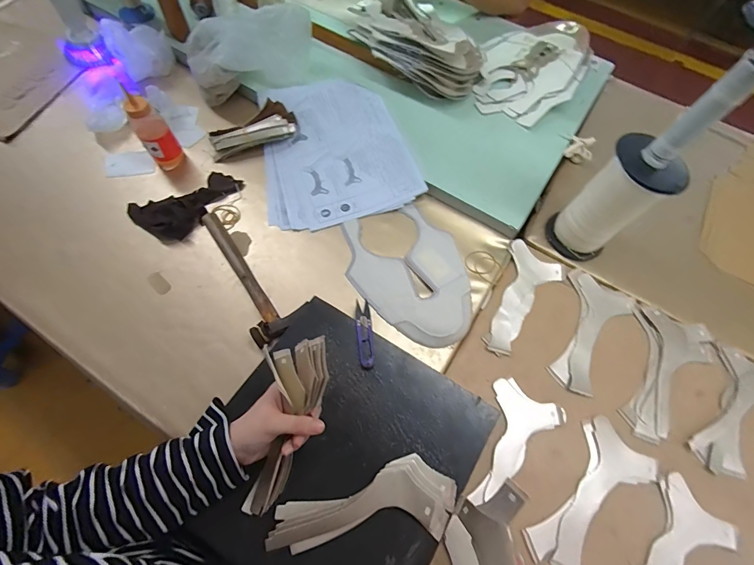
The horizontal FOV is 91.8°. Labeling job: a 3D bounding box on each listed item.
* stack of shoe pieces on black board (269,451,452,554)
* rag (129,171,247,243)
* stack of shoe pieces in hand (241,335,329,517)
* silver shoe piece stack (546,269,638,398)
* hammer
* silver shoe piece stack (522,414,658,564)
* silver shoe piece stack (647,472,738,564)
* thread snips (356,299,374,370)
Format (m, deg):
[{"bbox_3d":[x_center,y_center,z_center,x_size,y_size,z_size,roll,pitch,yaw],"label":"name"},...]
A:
[{"bbox_3d":[-0.014,0.250,0.418,0.206,0.016,0.081,-4,67,-2],"label":"stack of shoe pieces on black board"},{"bbox_3d":[-0.317,-0.143,0.603,0.106,0.033,0.170,41,73,15],"label":"rag"},{"bbox_3d":[-0.112,0.160,0.418,0.080,0.039,0.203,18,91,7],"label":"stack of shoe pieces in hand"},{"bbox_3d":[0.313,0.074,0.551,0.098,0.007,0.185,31,70,12],"label":"silver shoe piece stack"},{"bbox_3d":[-0.208,-0.012,0.553,0.067,0.030,0.237,-35,72,-14],"label":"hammer"},{"bbox_3d":[0.265,0.269,0.457,0.193,0.012,0.090,-42,73,-16],"label":"silver shoe piece stack"},{"bbox_3d":[0.342,0.328,0.432,0.182,0.014,0.090,-38,72,-15],"label":"silver shoe piece stack"},{"bbox_3d":[-0.017,0.069,0.506,0.021,0.004,0.101,-6,67,-3],"label":"thread snips"}]

